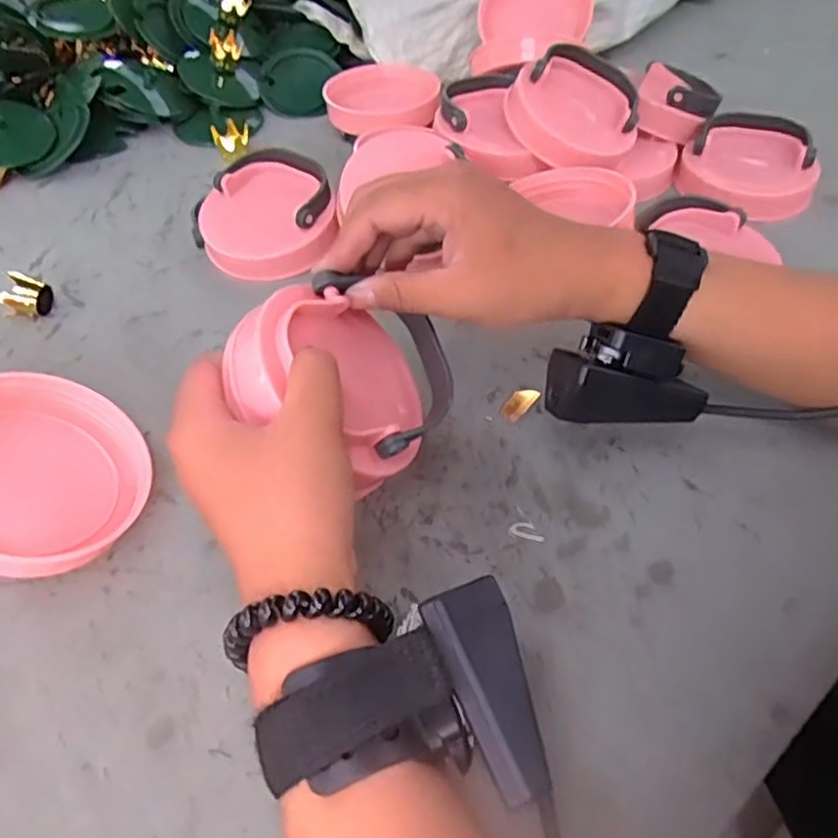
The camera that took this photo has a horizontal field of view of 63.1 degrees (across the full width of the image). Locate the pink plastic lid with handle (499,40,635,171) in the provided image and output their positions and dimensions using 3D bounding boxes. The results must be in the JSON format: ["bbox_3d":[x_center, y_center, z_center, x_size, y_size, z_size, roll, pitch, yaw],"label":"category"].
[{"bbox_3d":[0.112,-0.221,0.487,0.087,0.021,0.091,41,75,2],"label":"pink plastic lid with handle"}]

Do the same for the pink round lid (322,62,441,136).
[{"bbox_3d":[-0.031,-0.271,0.574,0.094,0.025,0.092,-1,50,1],"label":"pink round lid"}]

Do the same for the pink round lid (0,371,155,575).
[{"bbox_3d":[-0.173,0.021,0.308,0.093,0.012,0.095,19,55,-29],"label":"pink round lid"}]

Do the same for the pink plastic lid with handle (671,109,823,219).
[{"bbox_3d":[0.244,-0.188,0.505,0.092,0.037,0.090,21,53,19],"label":"pink plastic lid with handle"}]

